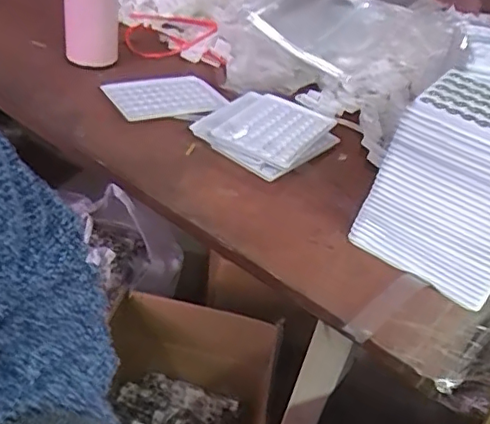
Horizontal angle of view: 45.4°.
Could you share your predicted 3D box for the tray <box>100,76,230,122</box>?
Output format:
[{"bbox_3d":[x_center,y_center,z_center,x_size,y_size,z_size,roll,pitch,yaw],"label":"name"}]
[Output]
[{"bbox_3d":[-0.095,-0.138,0.696,0.128,0.015,0.105,-17,45,-31],"label":"tray"}]

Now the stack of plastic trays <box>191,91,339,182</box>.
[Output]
[{"bbox_3d":[0.022,-0.090,0.659,0.137,0.029,0.137,20,35,22],"label":"stack of plastic trays"}]

